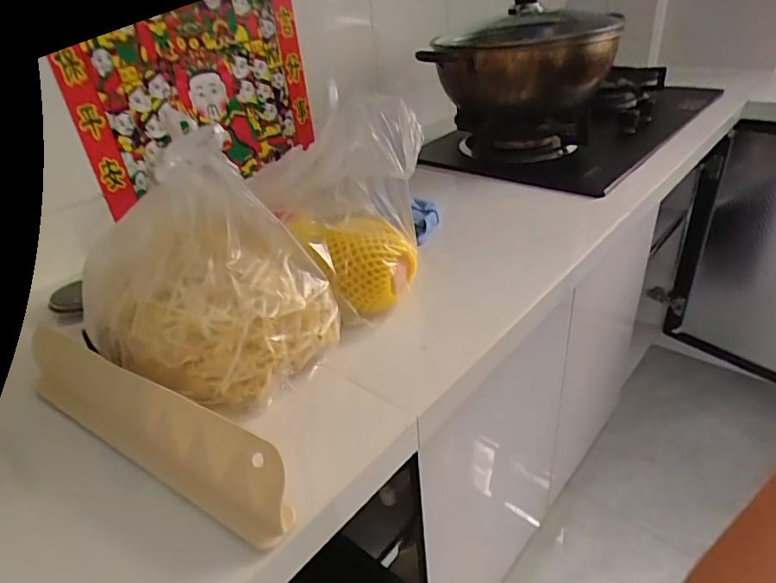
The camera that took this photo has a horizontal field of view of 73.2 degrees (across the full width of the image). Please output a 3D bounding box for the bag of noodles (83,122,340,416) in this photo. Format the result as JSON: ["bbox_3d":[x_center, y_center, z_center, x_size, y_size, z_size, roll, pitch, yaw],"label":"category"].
[{"bbox_3d":[-0.157,-0.010,0.459,0.148,0.198,0.167,16,38,31],"label":"bag of noodles"}]

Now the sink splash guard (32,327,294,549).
[{"bbox_3d":[-0.211,0.104,0.440,0.332,0.072,0.013,15,7,30],"label":"sink splash guard"}]

